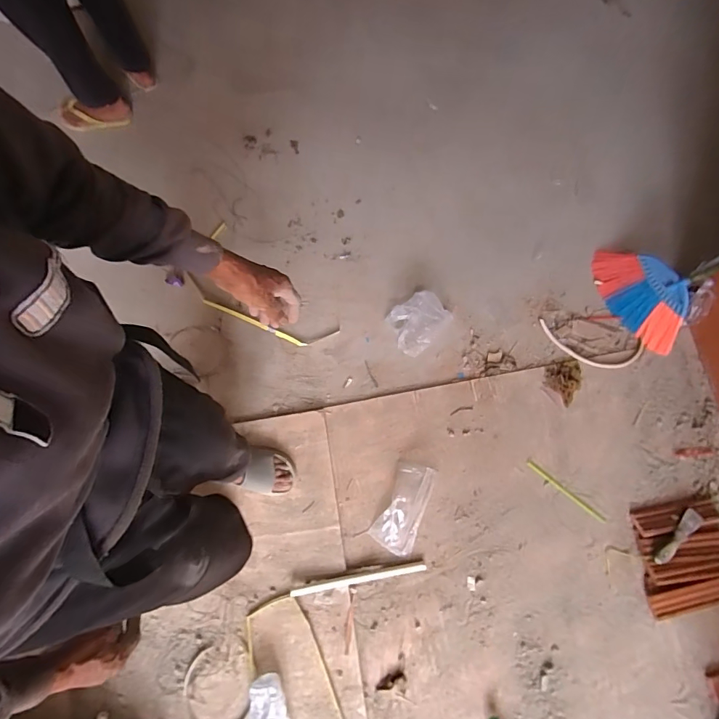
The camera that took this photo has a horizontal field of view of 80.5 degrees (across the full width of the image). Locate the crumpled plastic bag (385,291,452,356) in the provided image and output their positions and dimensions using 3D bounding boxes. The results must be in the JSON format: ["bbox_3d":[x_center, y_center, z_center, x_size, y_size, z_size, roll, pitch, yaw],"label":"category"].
[{"bbox_3d":[0.173,-0.117,1.284,0.156,0.092,0.193,42,78,9],"label":"crumpled plastic bag"}]

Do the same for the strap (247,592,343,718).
[{"bbox_3d":[-0.169,0.824,1.080,0.266,0.017,0.407,2,76,-1],"label":"strap"}]

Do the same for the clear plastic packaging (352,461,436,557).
[{"bbox_3d":[0.116,0.406,1.183,0.141,0.033,0.243,22,76,4],"label":"clear plastic packaging"}]

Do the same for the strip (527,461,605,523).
[{"bbox_3d":[0.591,0.379,1.217,0.261,0.006,0.018,38,78,8],"label":"strip"}]

